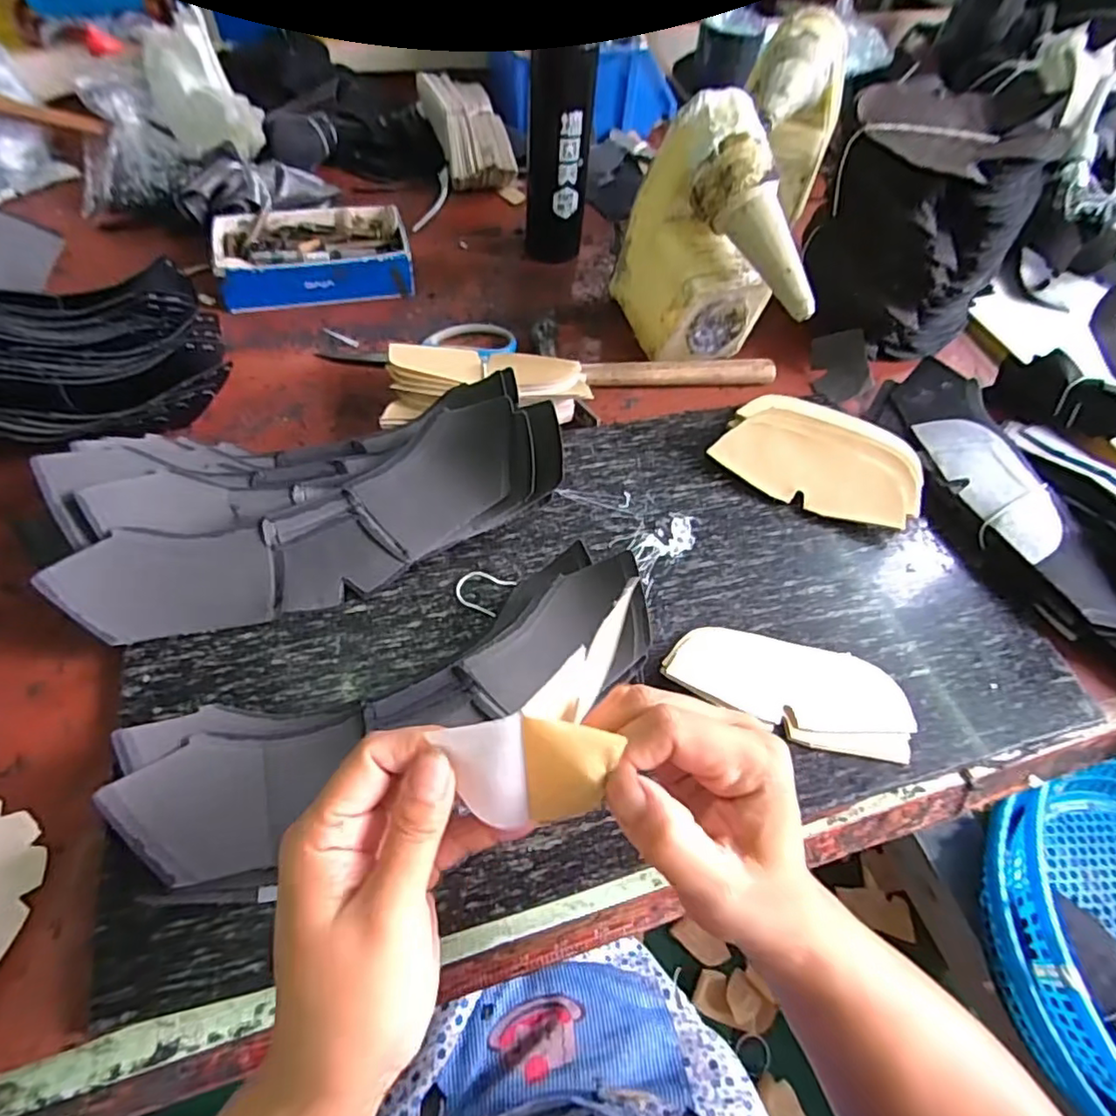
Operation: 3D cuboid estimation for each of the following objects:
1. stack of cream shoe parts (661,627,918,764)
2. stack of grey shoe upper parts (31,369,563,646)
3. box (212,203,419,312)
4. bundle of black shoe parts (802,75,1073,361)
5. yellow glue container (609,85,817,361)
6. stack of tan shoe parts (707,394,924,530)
[{"bbox_3d":[0.161,0.092,0.440,0.168,0.018,0.070,12,56,3],"label":"stack of cream shoe parts"},{"bbox_3d":[-0.164,-0.047,0.455,0.333,0.089,0.146,-11,58,-12],"label":"stack of grey shoe upper parts"},{"bbox_3d":[-0.254,-0.313,0.656,0.189,0.051,0.119,-11,58,-12],"label":"box"},{"bbox_3d":[0.364,-0.341,0.642,0.188,0.177,0.201,29,59,14],"label":"bundle of black shoe parts"},{"bbox_3d":[0.149,-0.278,0.572,0.101,0.202,0.185,-18,60,-16],"label":"yellow glue container"},{"bbox_3d":[0.234,-0.091,0.555,0.172,0.037,0.101,20,57,8],"label":"stack of tan shoe parts"}]

